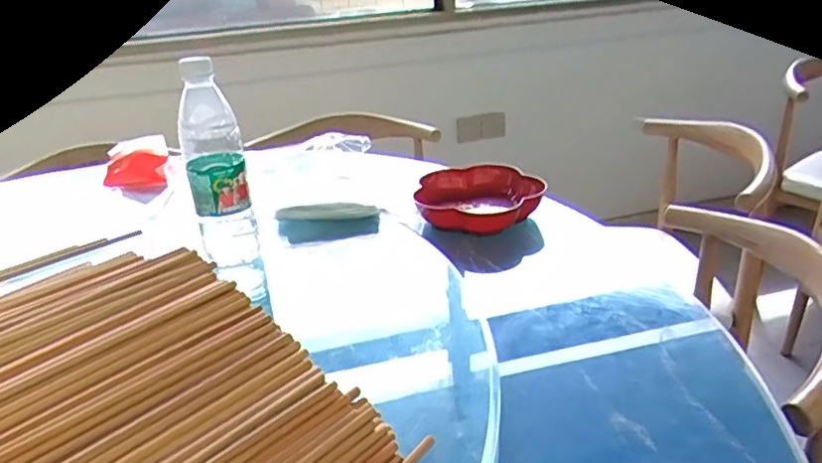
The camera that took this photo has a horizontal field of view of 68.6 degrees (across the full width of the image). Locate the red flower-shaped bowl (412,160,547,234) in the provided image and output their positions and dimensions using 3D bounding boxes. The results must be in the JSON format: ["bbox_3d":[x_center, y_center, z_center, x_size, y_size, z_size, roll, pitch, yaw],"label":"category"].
[{"bbox_3d":[0.085,-0.040,0.811,0.152,0.058,0.159,-3,25,2],"label":"red flower-shaped bowl"}]

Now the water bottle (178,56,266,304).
[{"bbox_3d":[-0.215,-0.054,0.680,0.062,0.265,0.068,-12,26,-16],"label":"water bottle"}]

